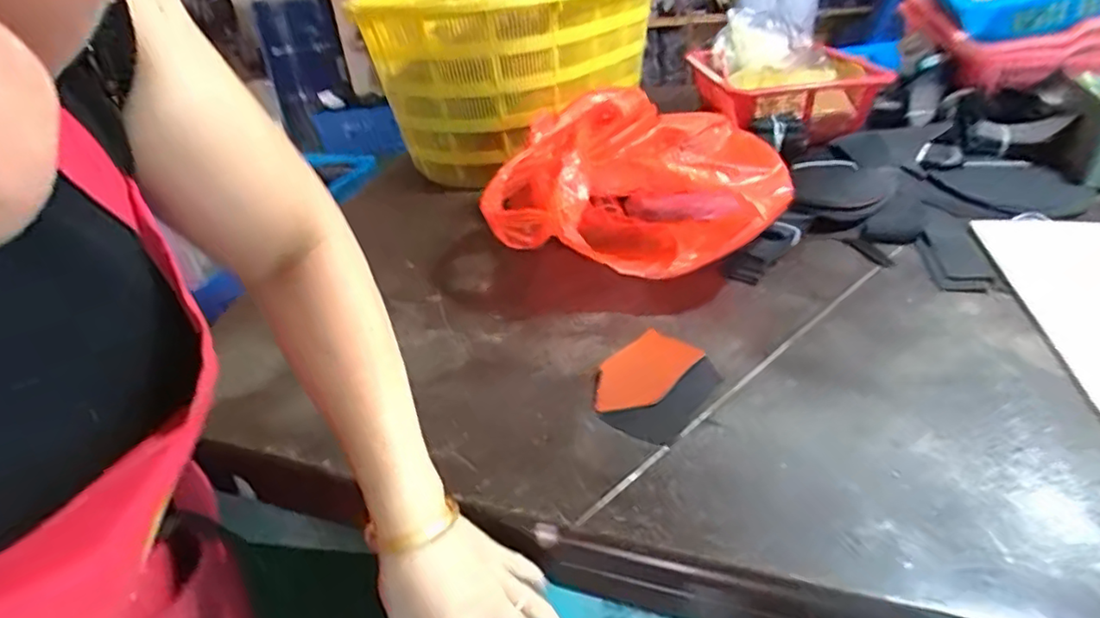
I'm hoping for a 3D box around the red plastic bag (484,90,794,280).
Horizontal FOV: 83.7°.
[{"bbox_3d":[0.137,-0.188,0.889,0.379,0.162,0.459,5,34,16],"label":"red plastic bag"}]

